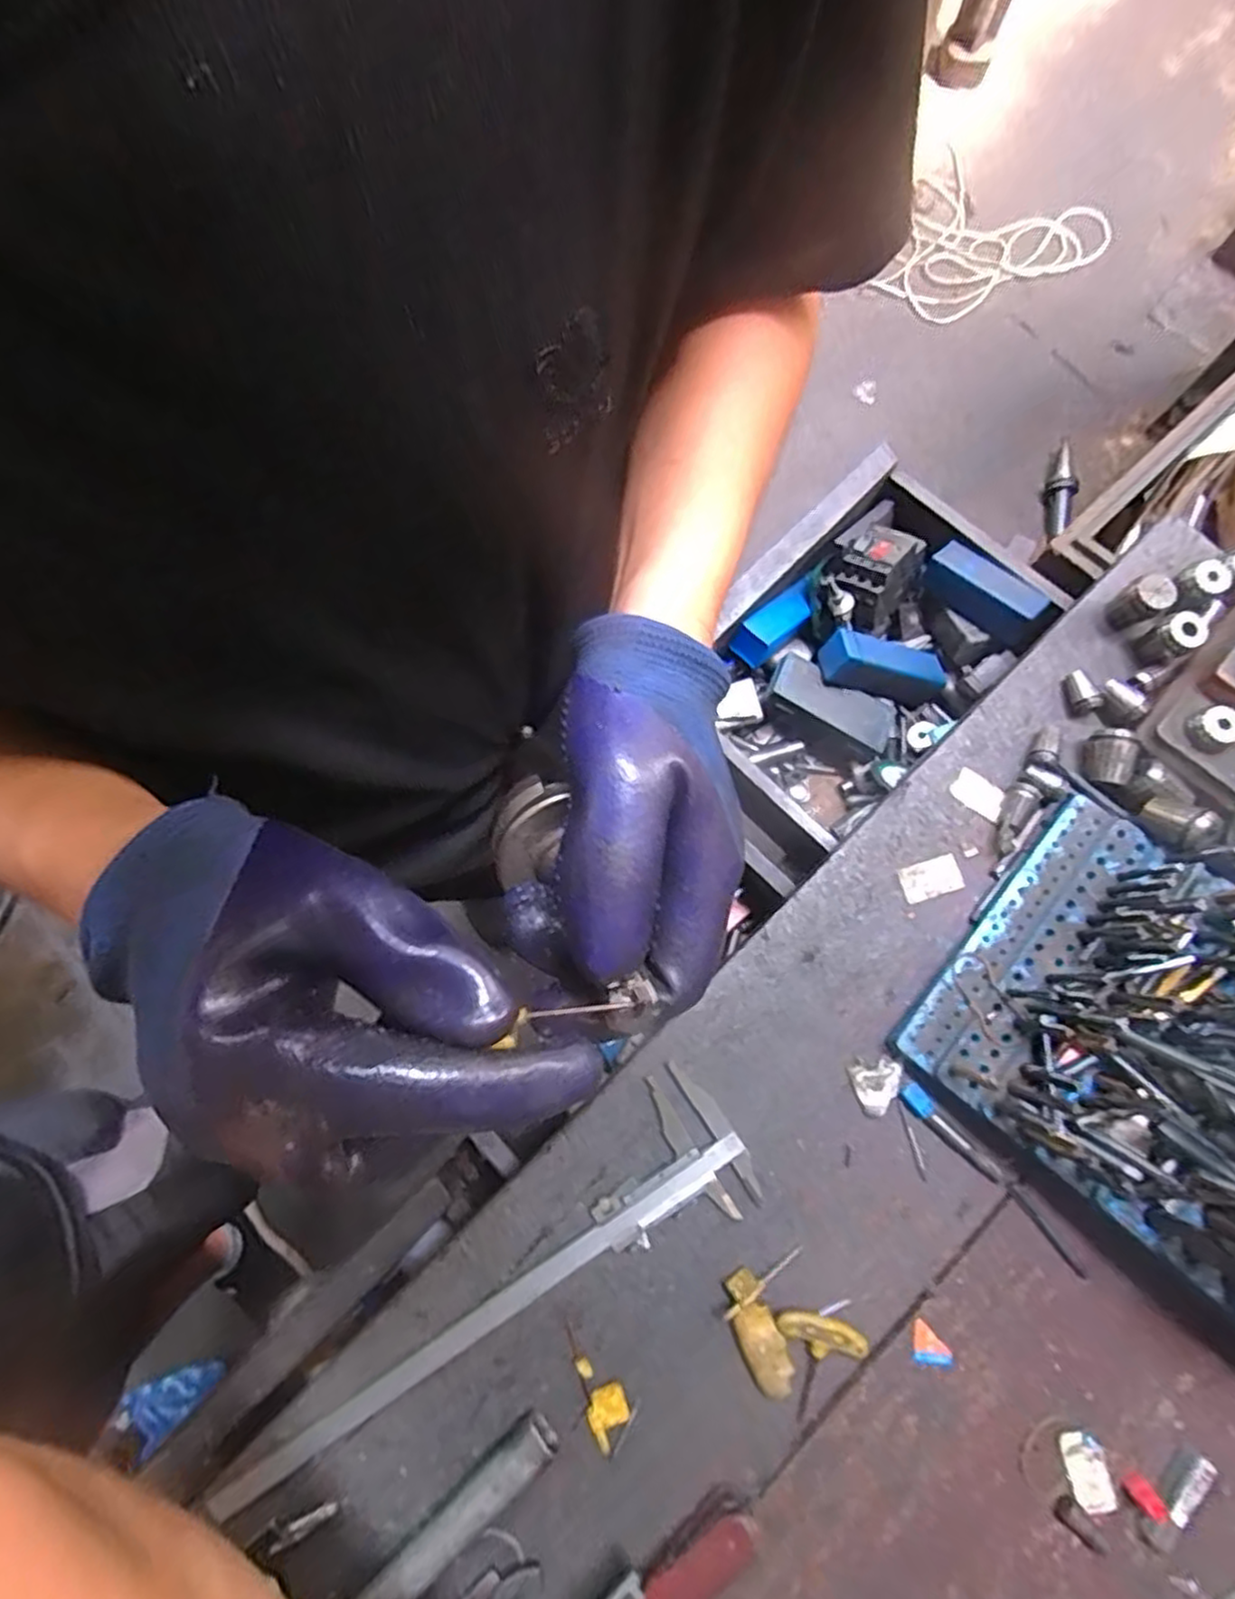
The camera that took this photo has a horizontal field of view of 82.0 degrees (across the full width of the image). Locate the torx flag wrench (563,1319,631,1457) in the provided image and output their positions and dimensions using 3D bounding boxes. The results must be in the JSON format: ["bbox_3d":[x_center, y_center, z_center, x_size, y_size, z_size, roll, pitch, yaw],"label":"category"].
[{"bbox_3d":[-0.011,0.382,0.465,0.027,0.006,0.076,-18,78,-2],"label":"torx flag wrench"}]

